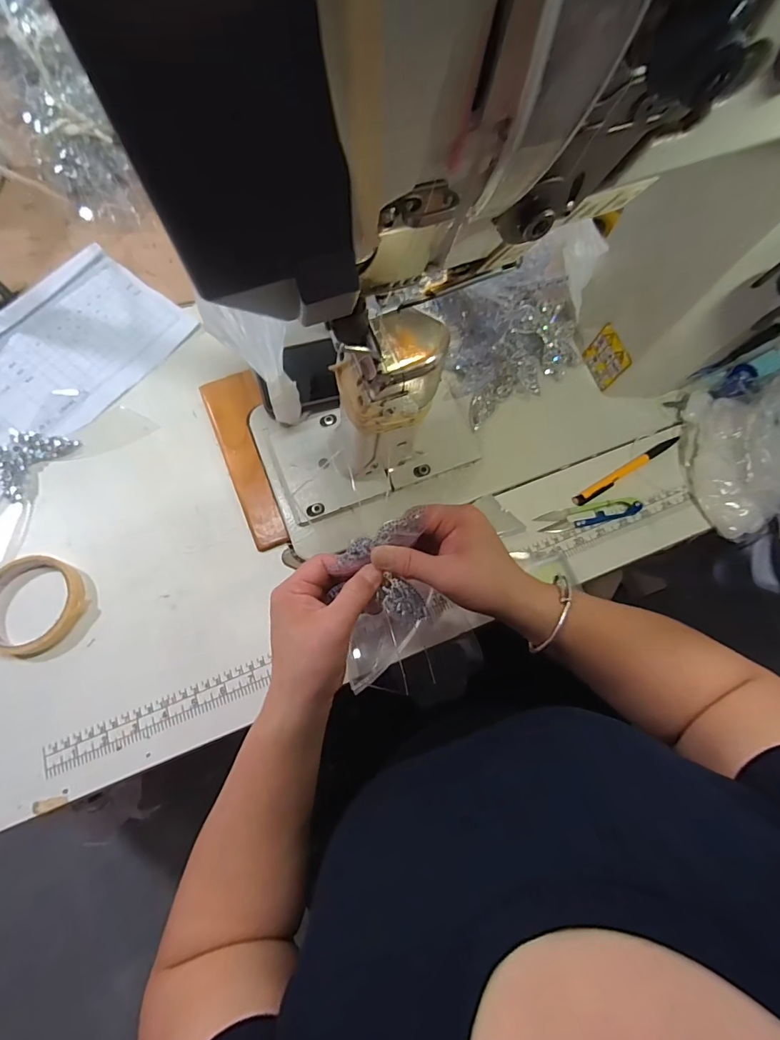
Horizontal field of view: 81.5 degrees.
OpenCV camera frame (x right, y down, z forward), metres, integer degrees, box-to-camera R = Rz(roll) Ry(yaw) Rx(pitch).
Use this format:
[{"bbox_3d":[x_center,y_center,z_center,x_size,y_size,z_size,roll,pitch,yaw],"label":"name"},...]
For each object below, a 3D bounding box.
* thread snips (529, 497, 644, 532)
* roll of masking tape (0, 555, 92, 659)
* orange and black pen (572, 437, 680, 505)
[{"bbox_3d":[0.201,-0.005,0.459,0.105,0.011,0.022,-11,70,-4],"label":"thread snips"},{"bbox_3d":[-0.332,0.079,0.418,0.090,0.023,0.085,0,70,0],"label":"roll of masking tape"},{"bbox_3d":[0.250,-0.053,0.474,0.141,0.007,0.012,-30,72,-10],"label":"orange and black pen"}]

